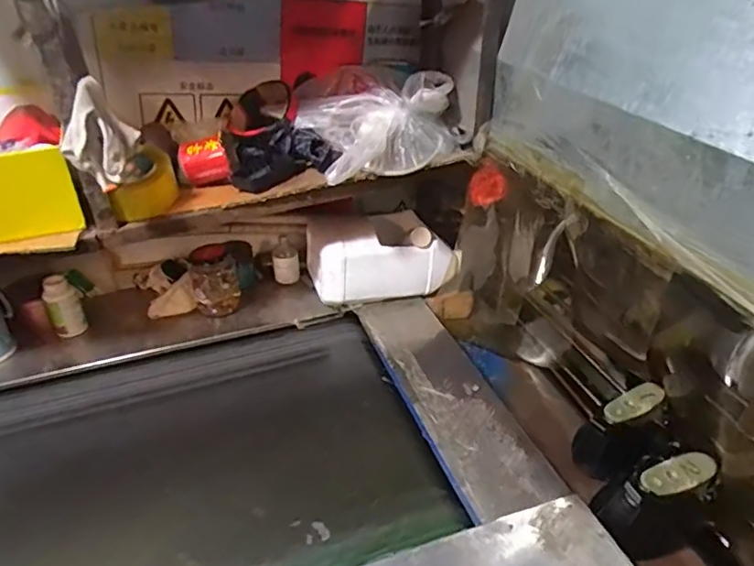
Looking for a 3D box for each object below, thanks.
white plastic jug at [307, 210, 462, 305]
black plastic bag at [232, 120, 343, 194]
[{"bbox_3d":[0.005,-0.056,1.053,0.266,0.133,0.150,-10,36,-12],"label":"white plastic jug"},{"bbox_3d":[-0.145,-0.200,0.848,0.158,0.062,0.121,-8,36,-11],"label":"black plastic bag"}]

